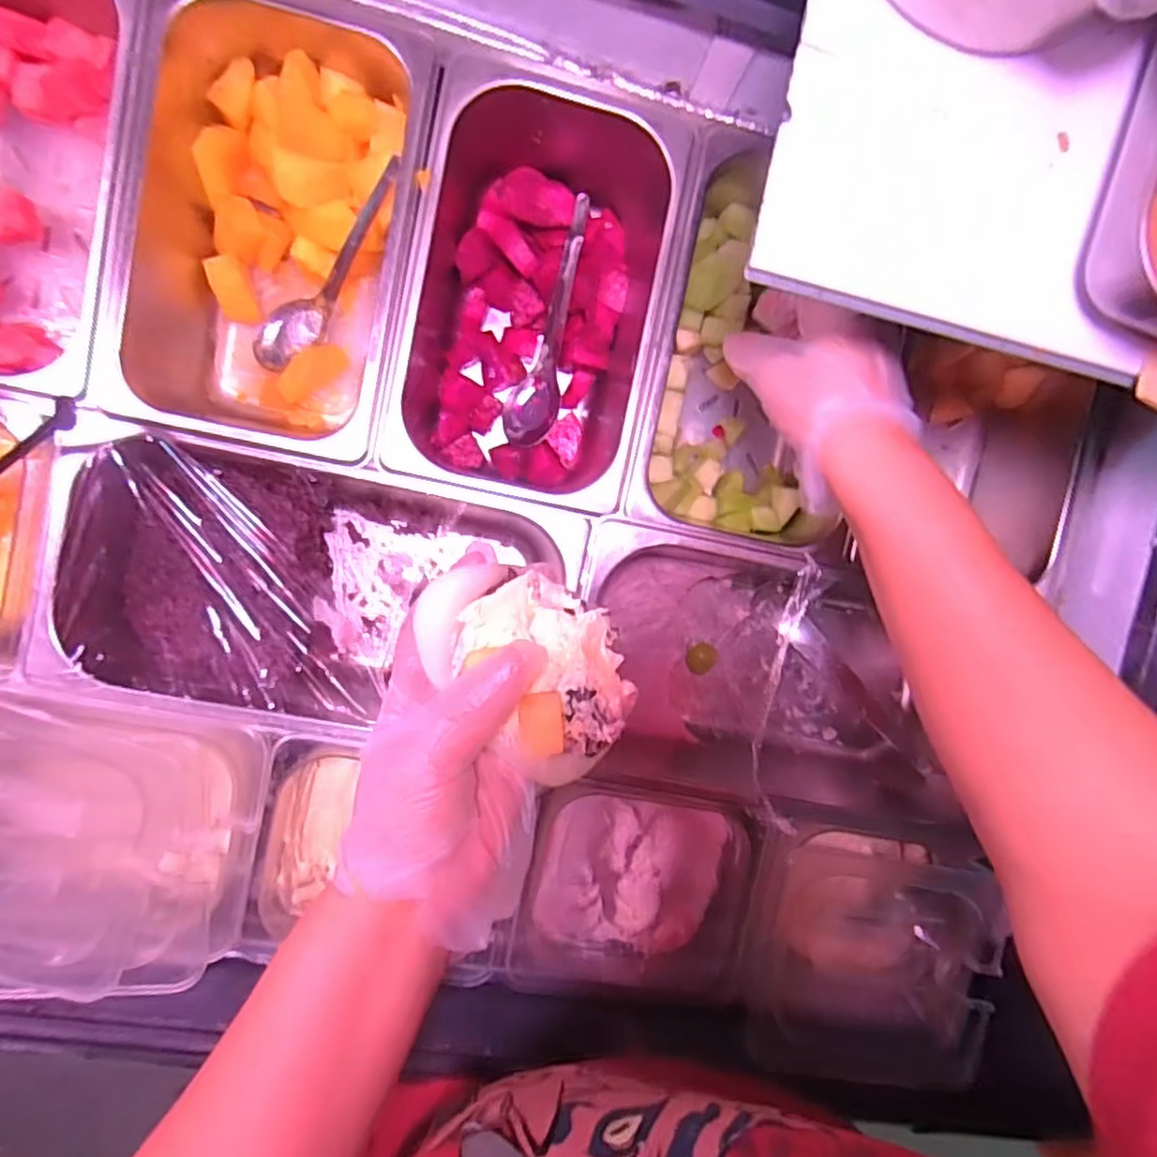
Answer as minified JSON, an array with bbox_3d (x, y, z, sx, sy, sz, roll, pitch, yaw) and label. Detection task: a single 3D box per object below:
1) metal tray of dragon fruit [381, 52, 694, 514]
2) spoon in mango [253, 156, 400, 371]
[{"bbox_3d":[-0.031,-0.187,0.449,0.157,0.095,0.254,10,93,-8],"label":"metal tray of dragon fruit"},{"bbox_3d":[-0.162,-0.203,0.430,0.163,0.035,0.032,-35,100,31],"label":"spoon in mango"}]

